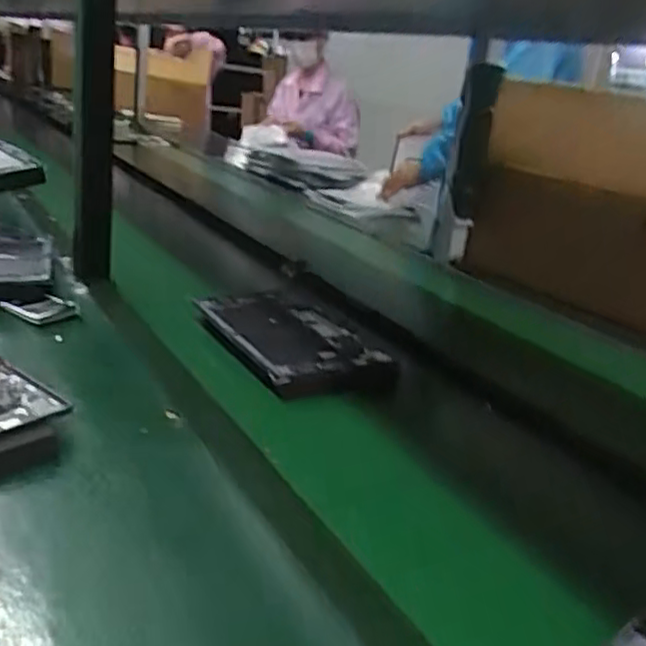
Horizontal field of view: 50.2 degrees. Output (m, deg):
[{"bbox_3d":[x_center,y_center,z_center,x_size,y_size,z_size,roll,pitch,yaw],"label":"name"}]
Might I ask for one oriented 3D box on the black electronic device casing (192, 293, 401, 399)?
[{"bbox_3d":[-0.045,0.020,0.844,0.154,0.033,0.253,-6,23,-34],"label":"black electronic device casing"}]

